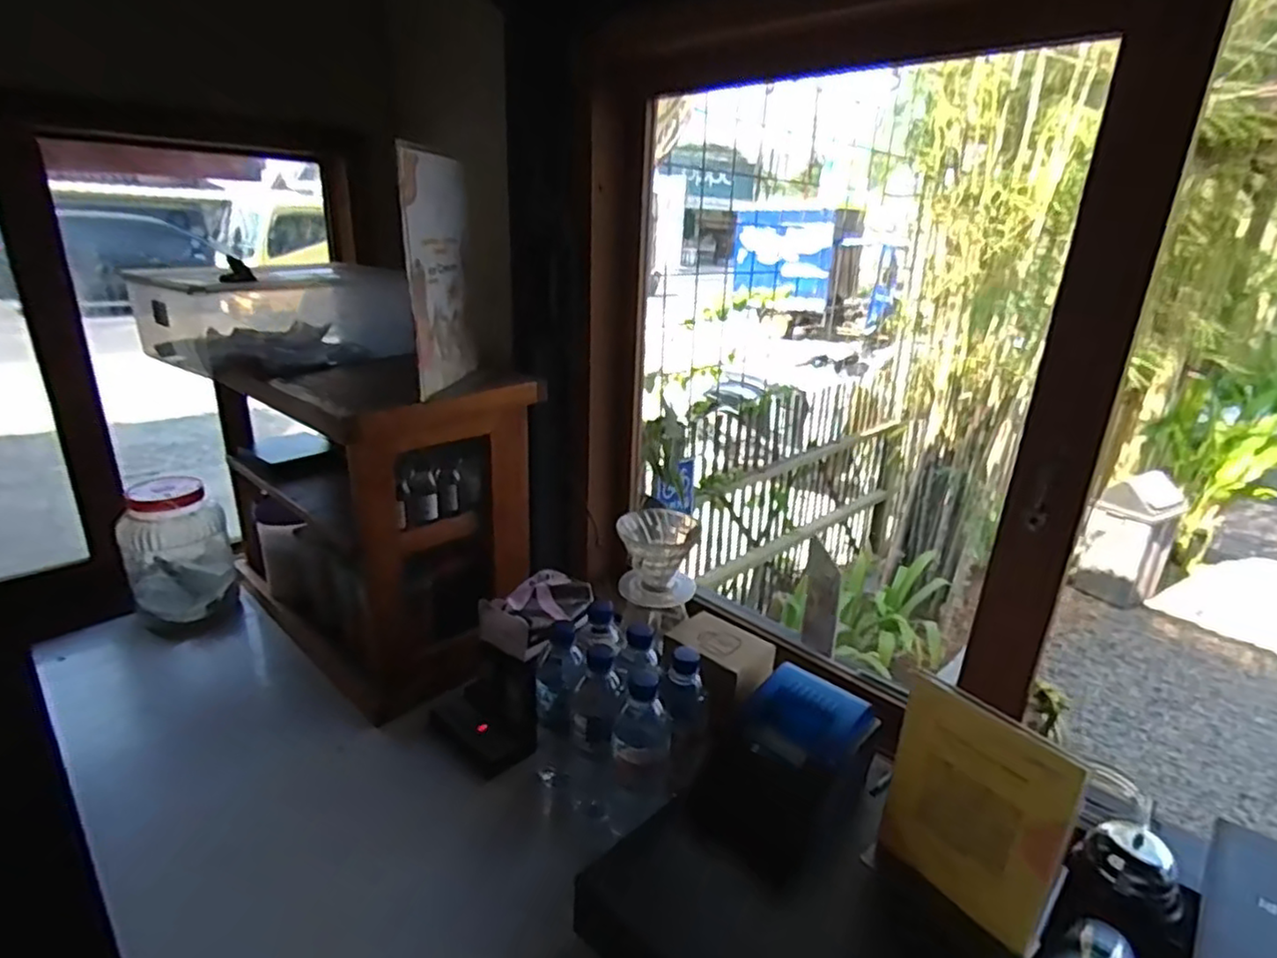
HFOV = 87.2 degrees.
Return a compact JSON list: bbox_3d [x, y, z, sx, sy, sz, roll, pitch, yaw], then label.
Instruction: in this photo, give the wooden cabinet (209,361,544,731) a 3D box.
[{"bbox_3d":[-0.431,0.045,1.092,0.554,0.450,0.276,20,27,38],"label":"wooden cabinet"}]

